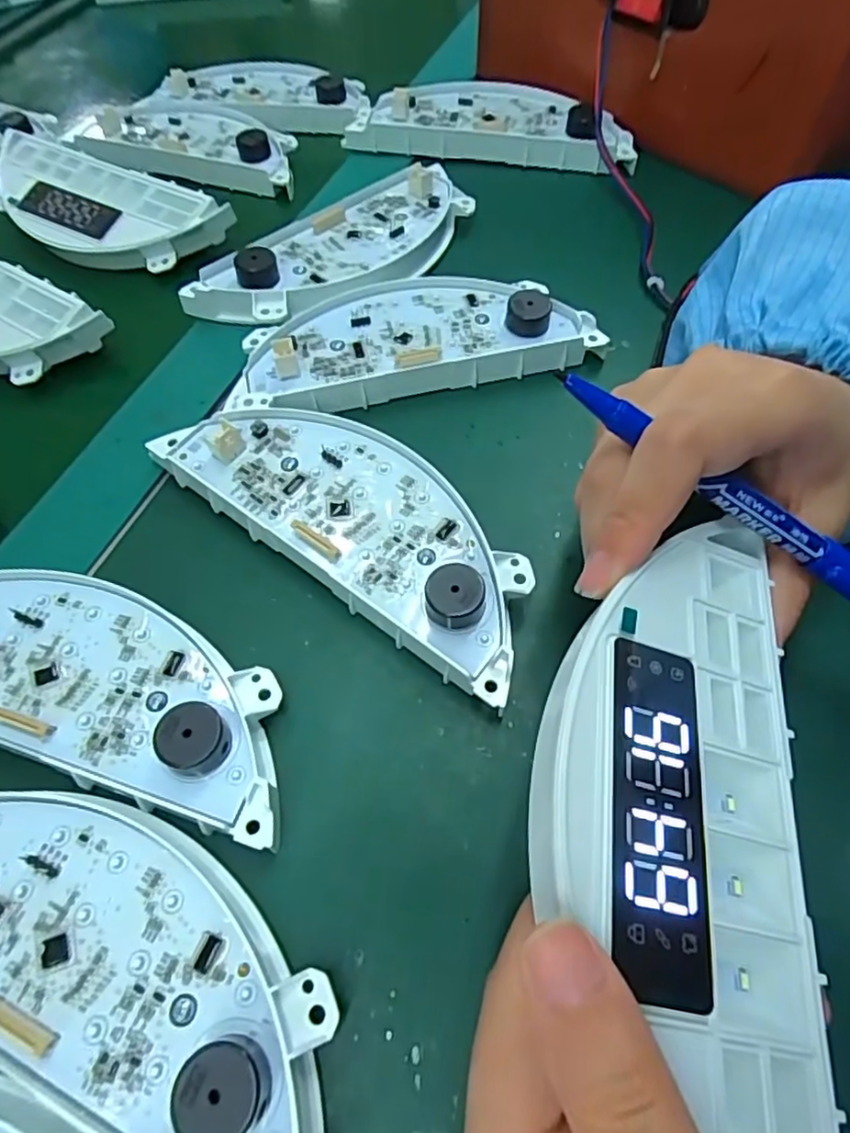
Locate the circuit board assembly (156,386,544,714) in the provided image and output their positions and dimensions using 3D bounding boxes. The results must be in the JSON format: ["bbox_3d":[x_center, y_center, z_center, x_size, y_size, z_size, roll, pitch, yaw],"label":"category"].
[{"bbox_3d":[-0.027,-0.021,0.255,0.170,0.025,0.067,33,65,22],"label":"circuit board assembly"}]

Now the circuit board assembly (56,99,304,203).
[{"bbox_3d":[-0.161,-0.298,0.439,0.178,0.023,0.070,18,61,14],"label":"circuit board assembly"}]

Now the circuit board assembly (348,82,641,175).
[{"bbox_3d":[0.045,-0.287,0.415,0.177,0.032,0.060,7,58,8],"label":"circuit board assembly"}]

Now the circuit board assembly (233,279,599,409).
[{"bbox_3d":[-0.008,-0.114,0.312,0.169,0.027,0.068,-15,58,-6],"label":"circuit board assembly"}]

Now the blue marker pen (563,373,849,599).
[{"bbox_3d":[0.094,-0.017,0.180,0.128,0.007,0.011,33,63,-4],"label":"blue marker pen"}]

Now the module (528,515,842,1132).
[{"bbox_3d":[0.058,0.053,0.148,0.066,0.014,0.154,20,59,-16],"label":"module"}]

